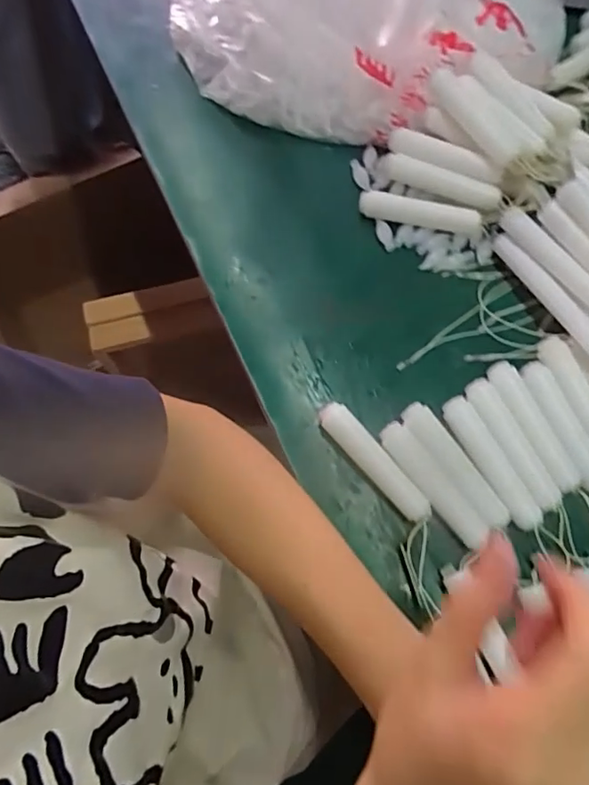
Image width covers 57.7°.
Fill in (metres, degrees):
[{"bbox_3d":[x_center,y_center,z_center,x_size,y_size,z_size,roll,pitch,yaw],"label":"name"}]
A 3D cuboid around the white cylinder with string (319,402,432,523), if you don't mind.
[{"bbox_3d":[0.051,0.044,0.341,0.018,0.012,0.092,-38,73,-13],"label":"white cylinder with string"}]

